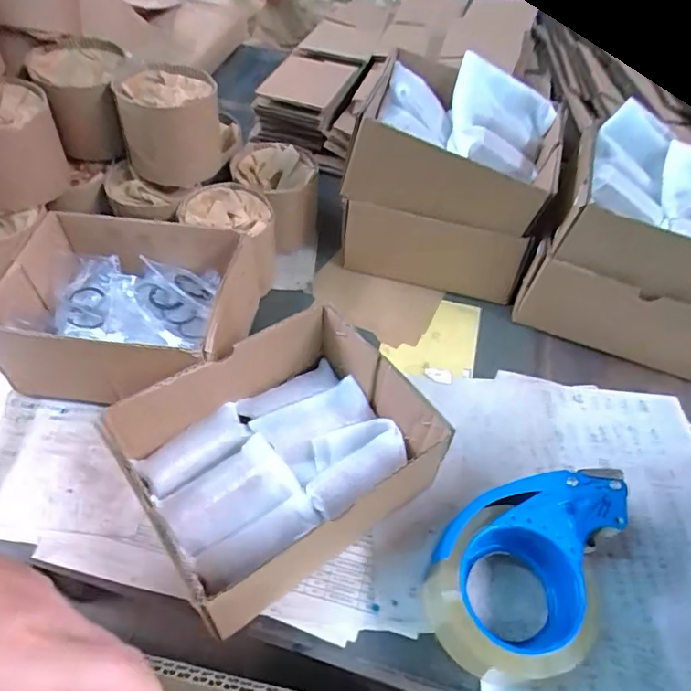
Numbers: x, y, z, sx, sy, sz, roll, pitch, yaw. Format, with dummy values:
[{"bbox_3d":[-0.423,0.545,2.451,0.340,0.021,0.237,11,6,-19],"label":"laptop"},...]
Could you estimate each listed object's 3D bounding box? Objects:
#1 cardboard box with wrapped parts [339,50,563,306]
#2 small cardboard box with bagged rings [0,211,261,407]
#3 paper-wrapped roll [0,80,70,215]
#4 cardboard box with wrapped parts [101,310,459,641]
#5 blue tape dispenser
[{"bbox_3d":[0.112,-0.169,0.588,0.181,0.174,0.159,19,51,11],"label":"cardboard box with wrapped parts"},{"bbox_3d":[-0.192,-0.027,0.496,0.193,0.097,0.151,7,50,1],"label":"small cardboard box with bagged rings"},{"bbox_3d":[-0.319,-0.186,0.527,0.094,0.088,0.084,-17,55,-19],"label":"paper-wrapped roll"},{"bbox_3d":[-0.048,0.085,0.418,0.200,0.088,0.158,-28,58,-26],"label":"cardboard box with wrapped parts"},{"bbox_3d":[0.124,0.150,0.396,0.106,0.063,0.155,27,53,17],"label":"blue tape dispenser"}]

